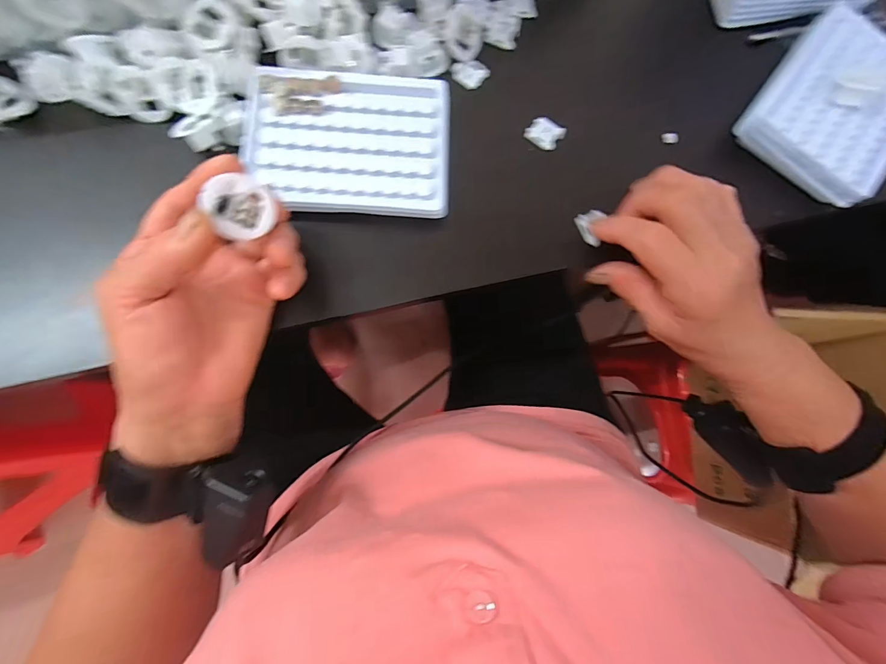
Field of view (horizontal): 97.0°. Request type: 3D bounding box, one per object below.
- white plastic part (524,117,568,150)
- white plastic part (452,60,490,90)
[{"bbox_3d":[0.076,-0.148,0.290,0.026,0.008,0.020,37,82,2],"label":"white plastic part"},{"bbox_3d":[0.021,-0.194,0.296,0.028,0.004,0.020,-15,82,-7],"label":"white plastic part"}]

